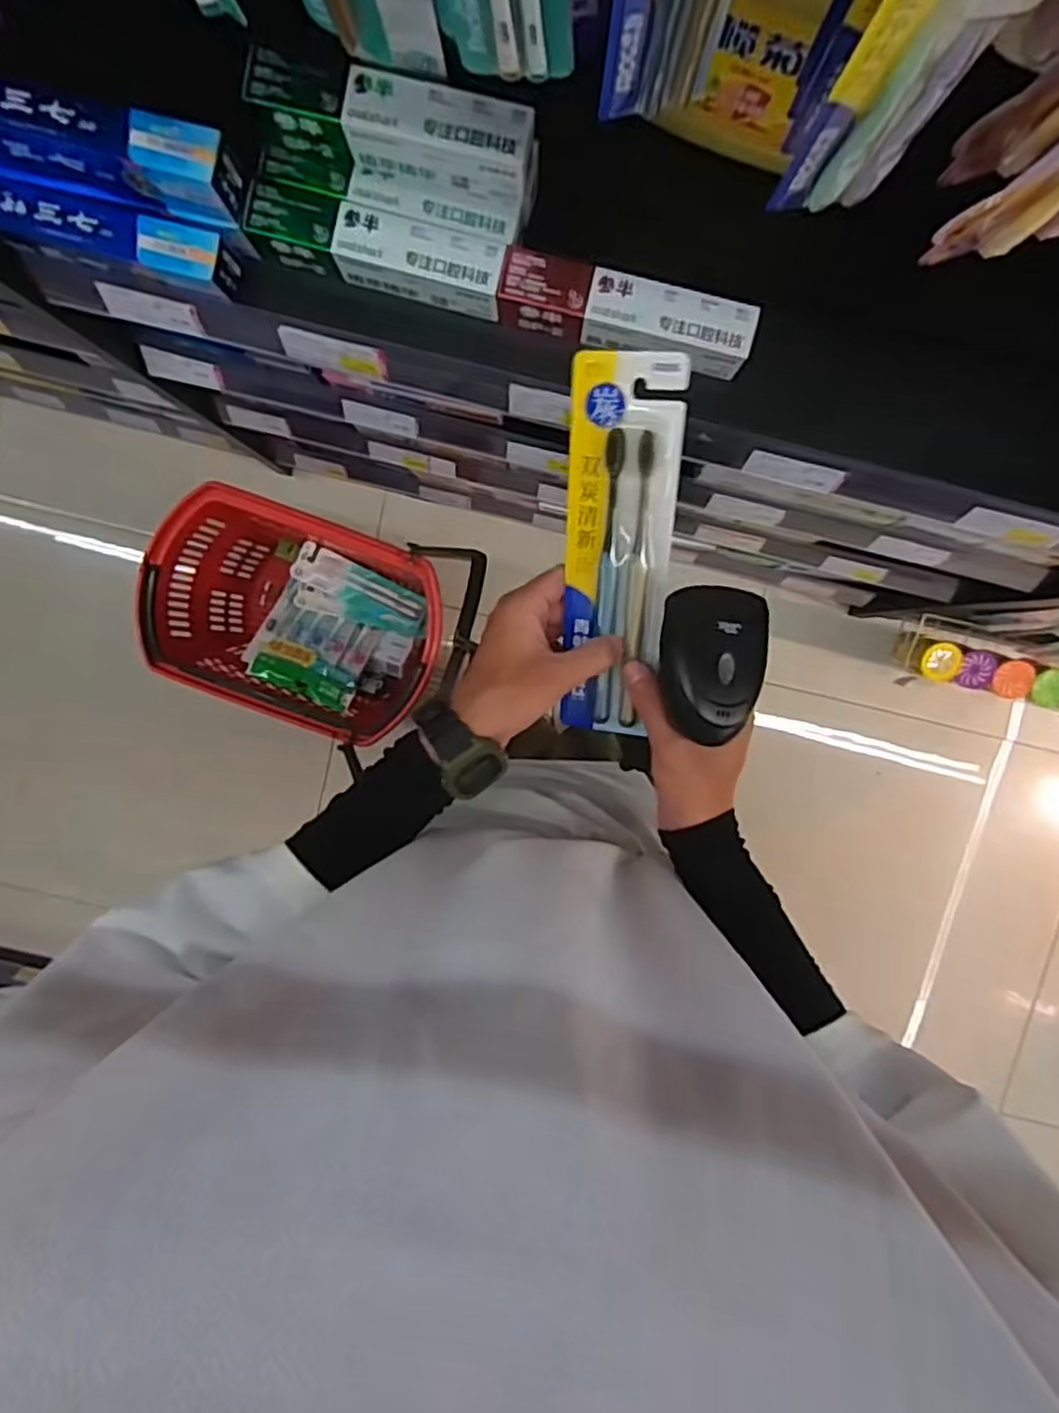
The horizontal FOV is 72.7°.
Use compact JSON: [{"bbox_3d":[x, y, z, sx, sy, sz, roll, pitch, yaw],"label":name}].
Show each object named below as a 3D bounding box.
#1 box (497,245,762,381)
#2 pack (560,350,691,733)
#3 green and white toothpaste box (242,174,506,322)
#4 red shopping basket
[{"bbox_3d":[0.085,-0.350,0.646,0.224,0.046,0.054,13,95,-1],"label":"box"},{"bbox_3d":[0.054,-0.090,0.444,0.062,0.022,0.229,2,112,0],"label":"pack"},{"bbox_3d":[-0.132,-0.406,0.641,0.223,0.047,0.051,15,95,-1],"label":"green and white toothpaste box"},{"bbox_3d":[-0.383,-0.162,1.248,0.422,0.279,0.316,13,95,-1],"label":"red shopping basket"}]

